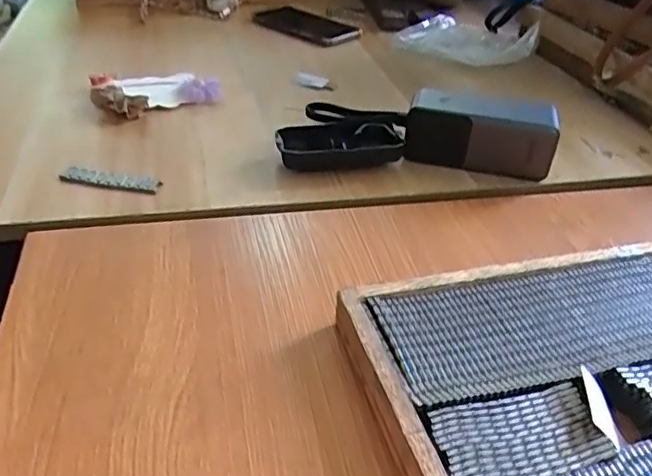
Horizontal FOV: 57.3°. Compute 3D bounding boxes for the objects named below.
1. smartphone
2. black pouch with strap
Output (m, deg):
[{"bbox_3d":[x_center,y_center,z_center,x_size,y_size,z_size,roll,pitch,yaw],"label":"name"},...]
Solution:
[{"bbox_3d":[-0.030,-0.308,0.862,0.082,0.016,0.166,-27,46,-34],"label":"smartphone"},{"bbox_3d":[0.011,-0.094,0.545,0.117,0.035,0.090,-5,37,-11],"label":"black pouch with strap"}]

